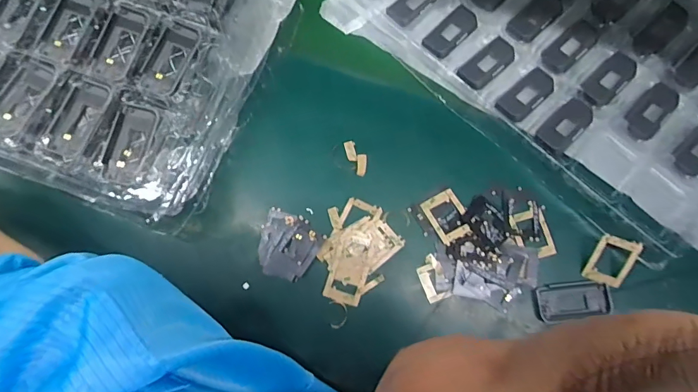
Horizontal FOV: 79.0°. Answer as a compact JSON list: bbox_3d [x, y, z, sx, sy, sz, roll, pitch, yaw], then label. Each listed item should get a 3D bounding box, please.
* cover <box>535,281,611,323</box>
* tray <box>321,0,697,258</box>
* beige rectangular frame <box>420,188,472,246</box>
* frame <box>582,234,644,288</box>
[{"bbox_3d":[0.238,0.111,0.449,0.078,0.005,0.039,-9,77,-2],"label":"cover"},{"bbox_3d":[0.269,-0.203,0.508,0.524,0.032,0.331,40,80,8],"label":"tray"},{"bbox_3d":[0.110,0.022,0.466,0.040,0.008,0.053,-28,79,-6],"label":"beige rectangular frame"},{"bbox_3d":[0.279,0.069,0.447,0.040,0.008,0.053,21,108,9],"label":"frame"}]

